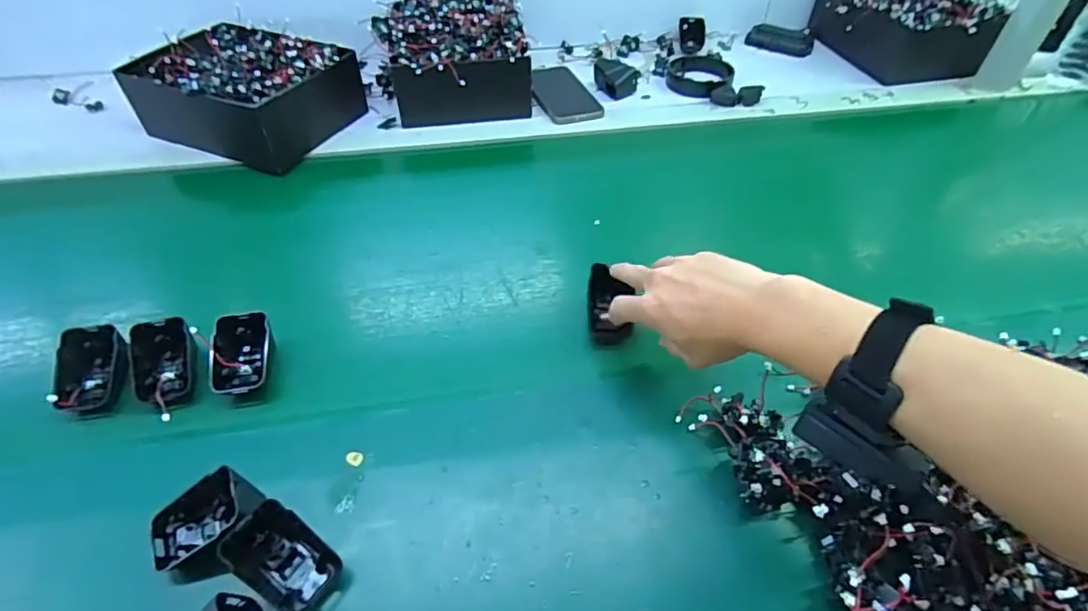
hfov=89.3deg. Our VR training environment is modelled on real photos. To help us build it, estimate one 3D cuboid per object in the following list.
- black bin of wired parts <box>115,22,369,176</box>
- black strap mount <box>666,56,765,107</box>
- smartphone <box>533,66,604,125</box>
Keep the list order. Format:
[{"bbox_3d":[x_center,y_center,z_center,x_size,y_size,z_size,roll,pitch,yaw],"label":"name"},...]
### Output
[{"bbox_3d":[-0.387,-0.281,0.719,0.225,0.087,0.181,19,49,14],"label":"black bin of wired parts"},{"bbox_3d":[0.249,-0.342,0.829,0.096,0.021,0.150,-15,50,-16],"label":"black strap mount"},{"bbox_3d":[0.024,-0.312,0.807,0.081,0.013,0.172,-13,50,-15],"label":"smartphone"}]

